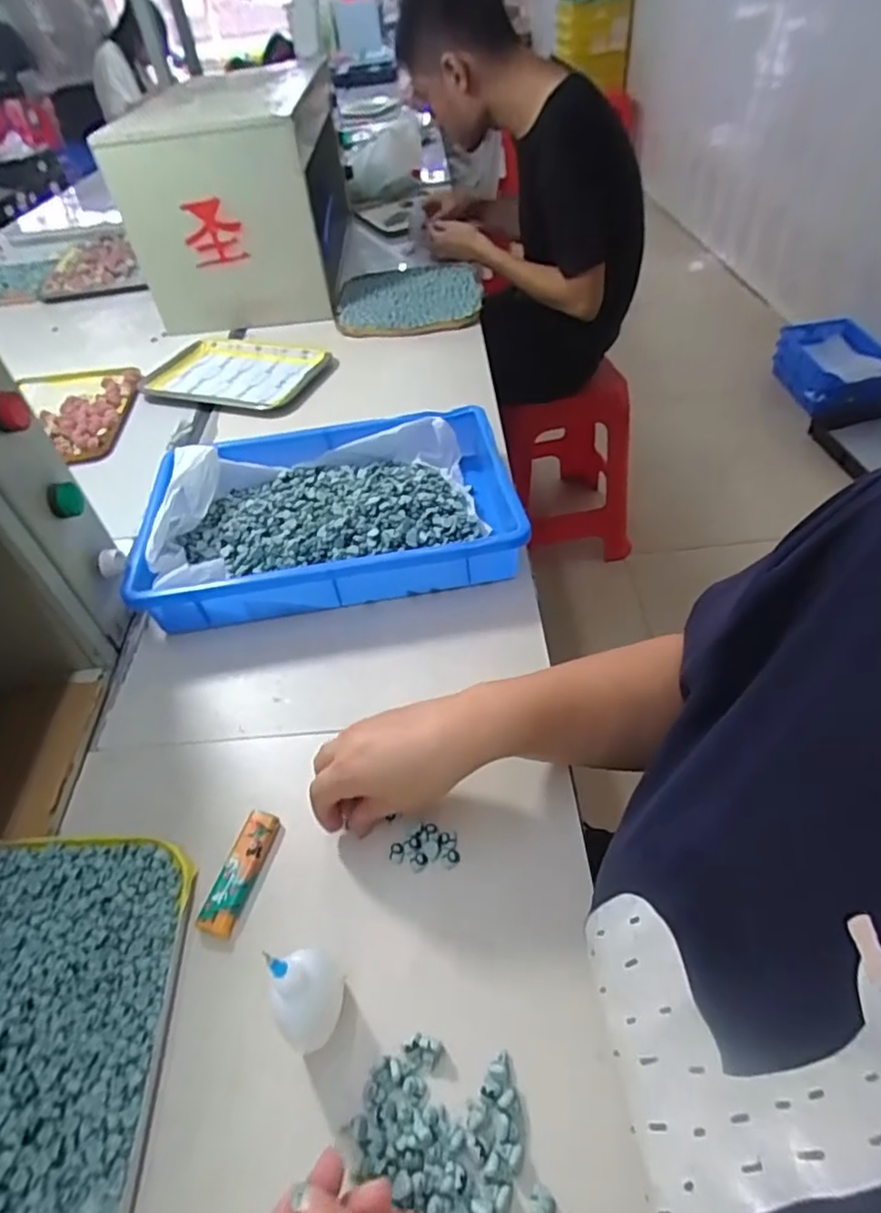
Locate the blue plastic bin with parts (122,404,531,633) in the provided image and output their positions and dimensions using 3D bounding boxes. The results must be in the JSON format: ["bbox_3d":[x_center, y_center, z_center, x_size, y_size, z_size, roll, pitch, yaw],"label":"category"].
[{"bbox_3d":[-0.113,-0.098,0.628,0.363,0.072,0.245,-6,45,-5],"label":"blue plastic bin with parts"}]

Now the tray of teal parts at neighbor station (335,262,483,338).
[{"bbox_3d":[-0.055,-0.550,1.073,0.252,0.021,0.281,-3,45,-3],"label":"tray of teal parts at neighbor station"}]

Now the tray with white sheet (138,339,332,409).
[{"bbox_3d":[-0.320,-0.359,0.928,0.251,0.015,0.200,11,48,15],"label":"tray with white sheet"}]

